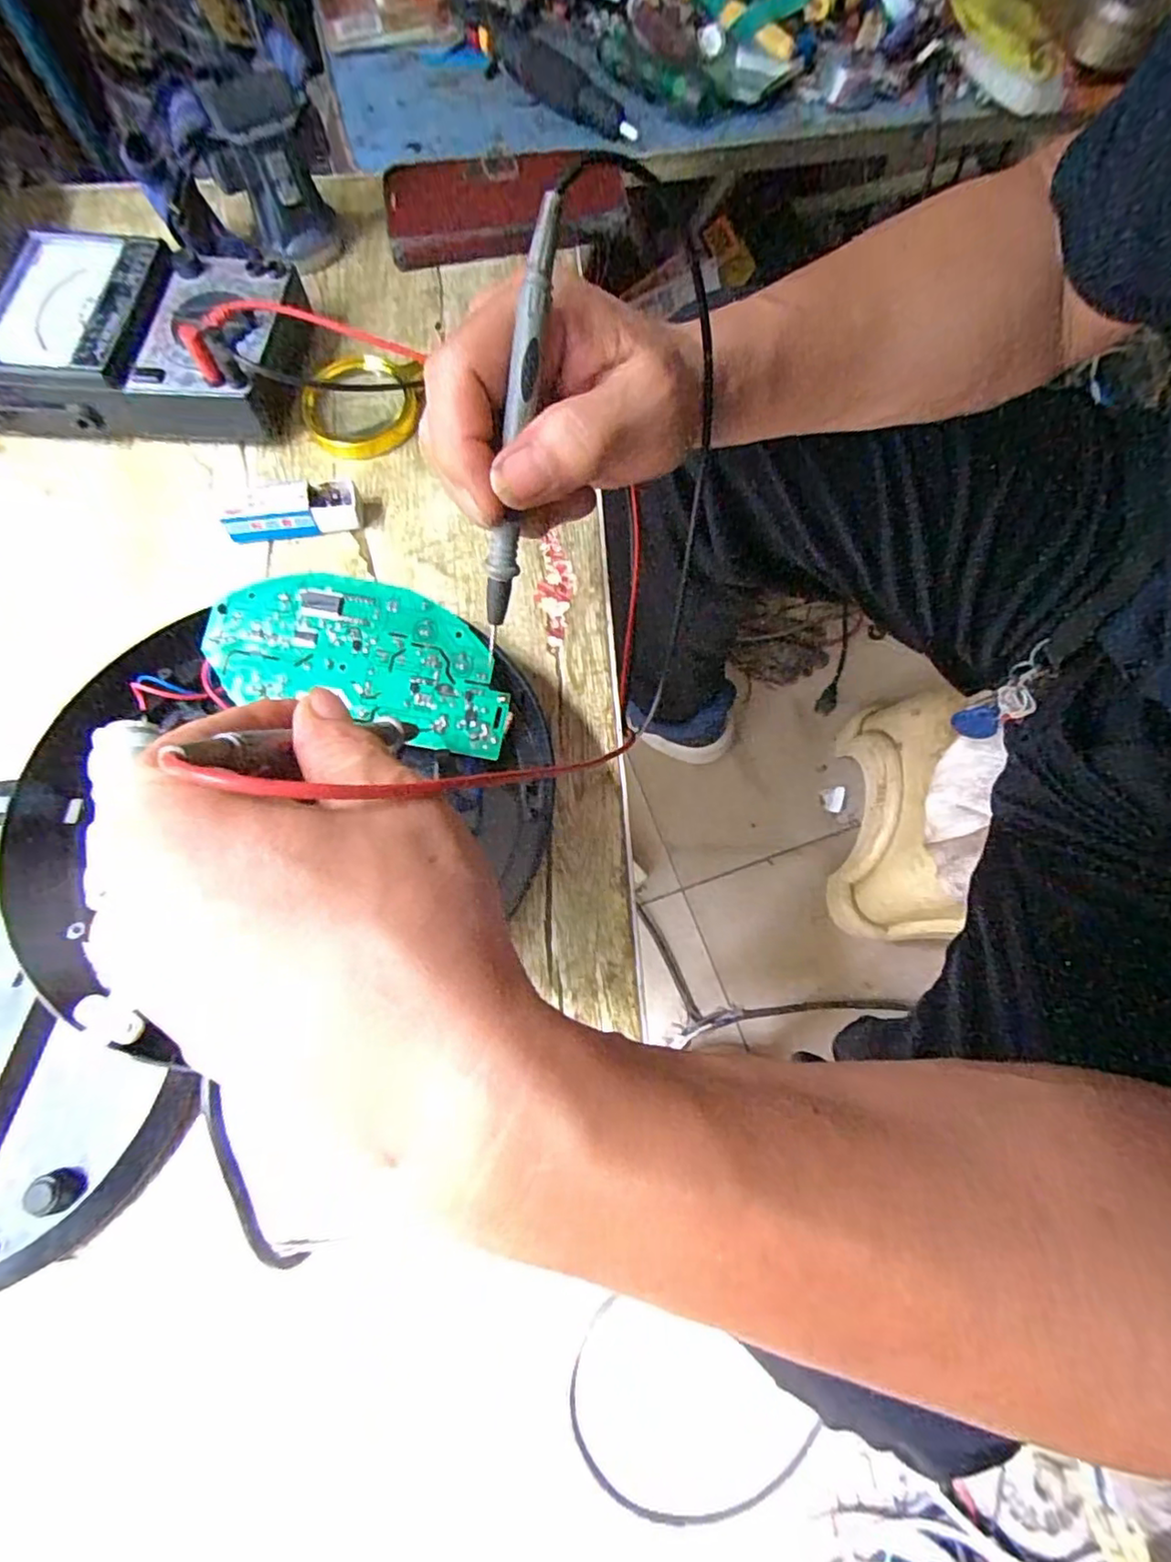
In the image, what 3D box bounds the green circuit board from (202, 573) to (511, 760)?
[{"bbox_3d":[-0.104,-0.061,0.298,0.141,0.004,0.068,14,83,0],"label":"green circuit board"}]

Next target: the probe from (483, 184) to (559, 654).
[{"bbox_3d":[-0.025,-0.110,0.218,0.010,0.141,0.006,15,31,3],"label":"probe"}]

